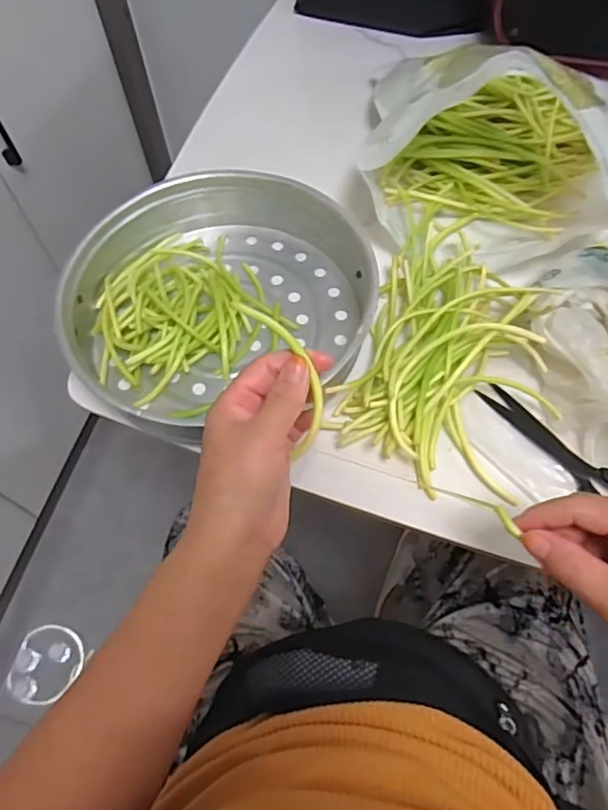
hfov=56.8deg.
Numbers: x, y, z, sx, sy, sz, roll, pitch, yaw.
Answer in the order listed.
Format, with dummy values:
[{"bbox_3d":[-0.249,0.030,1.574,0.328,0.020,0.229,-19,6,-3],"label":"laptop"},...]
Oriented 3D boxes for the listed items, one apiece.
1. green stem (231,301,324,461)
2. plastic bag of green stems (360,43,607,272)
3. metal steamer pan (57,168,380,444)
[{"bbox_3d":[-0.010,-0.016,0.328,0.033,0.014,0.098,-19,103,-8],"label":"green stem"},{"bbox_3d":[0.188,-0.257,0.522,0.233,0.142,0.218,9,63,7],"label":"plastic bag of green stems"},{"bbox_3d":[-0.086,-0.107,0.500,0.254,0.074,0.225,-31,66,-14],"label":"metal steamer pan"}]

